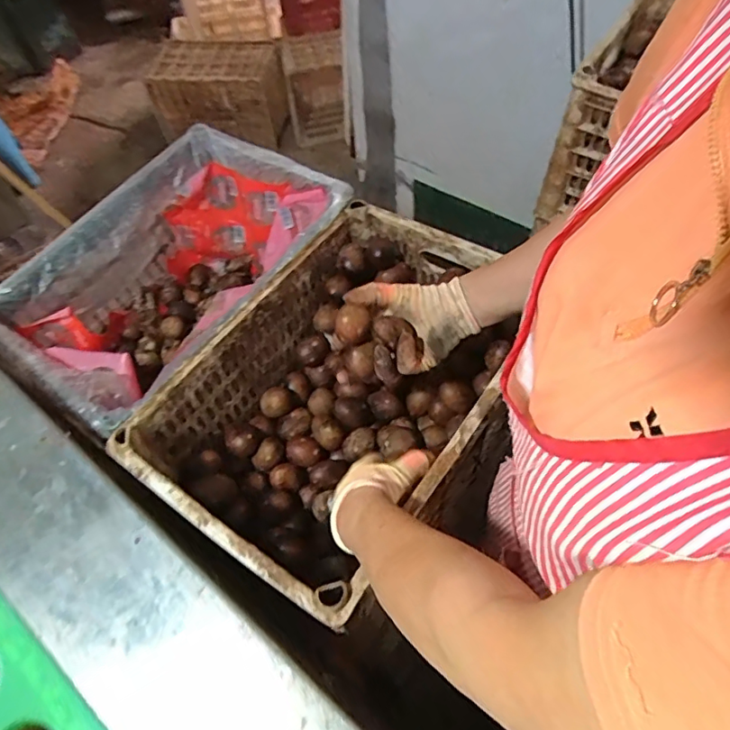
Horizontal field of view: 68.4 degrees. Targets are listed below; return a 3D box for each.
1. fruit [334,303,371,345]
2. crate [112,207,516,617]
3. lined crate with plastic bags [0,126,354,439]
[{"bbox_3d":[-0.013,-0.038,0.549,0.034,0.031,0.030,5,56,5],"label":"fruit"},{"bbox_3d":[-0.011,0.046,0.639,0.317,0.178,0.429,31,62,21],"label":"crate"},{"bbox_3d":[-0.259,-0.104,0.768,0.290,0.202,0.430,31,64,22],"label":"lined crate with plastic bags"}]

